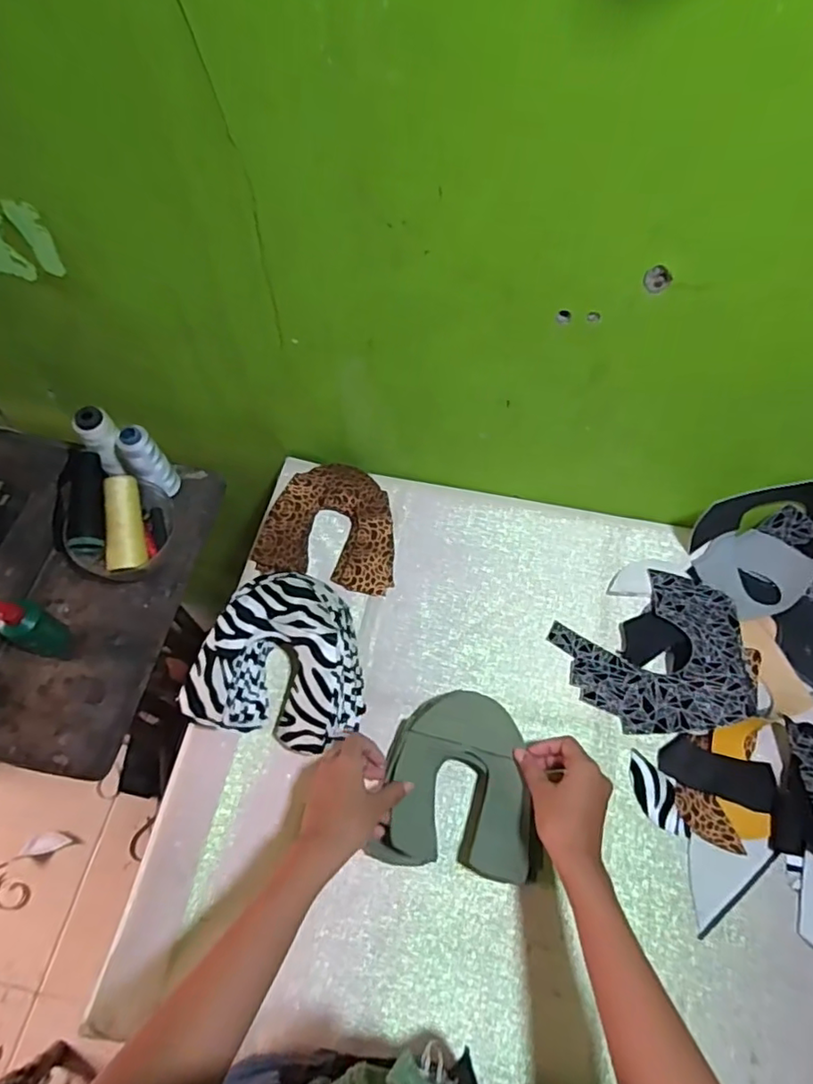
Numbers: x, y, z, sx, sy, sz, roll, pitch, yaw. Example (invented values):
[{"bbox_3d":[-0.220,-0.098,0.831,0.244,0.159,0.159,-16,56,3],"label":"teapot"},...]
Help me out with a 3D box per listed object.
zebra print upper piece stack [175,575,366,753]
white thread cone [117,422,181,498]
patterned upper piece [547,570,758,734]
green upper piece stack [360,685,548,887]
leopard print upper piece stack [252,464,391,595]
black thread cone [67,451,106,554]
[{"bbox_3d":[-0.126,0.121,0.639,0.175,0.075,0.180,12,64,6],"label":"zebra print upper piece stack"},{"bbox_3d":[-0.315,-0.097,0.717,0.044,0.118,0.043,-38,69,-17],"label":"white thread cone"},{"bbox_3d":[0.284,0.124,0.661,0.206,0.030,0.173,-12,64,-6],"label":"patterned upper piece"},{"bbox_3d":[0.055,0.234,0.584,0.145,0.045,0.161,6,63,3],"label":"green upper piece stack"},{"bbox_3d":[-0.093,-0.020,0.734,0.163,0.038,0.151,8,63,4],"label":"leopard print upper piece stack"},{"bbox_3d":[-0.365,-0.046,0.678,0.038,0.034,0.116,0,85,-1],"label":"black thread cone"}]

